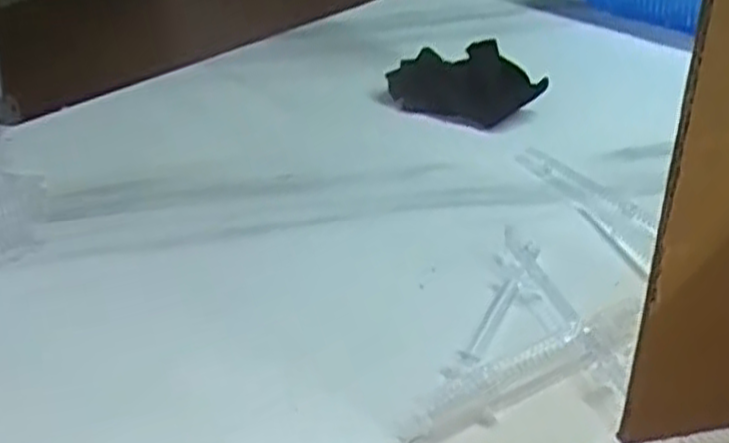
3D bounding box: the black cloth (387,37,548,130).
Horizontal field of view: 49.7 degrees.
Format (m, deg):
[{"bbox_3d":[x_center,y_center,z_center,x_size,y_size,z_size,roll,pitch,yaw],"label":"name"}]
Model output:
[{"bbox_3d":[0.093,-0.130,0.748,0.145,0.025,0.075,14,79,20],"label":"black cloth"}]

